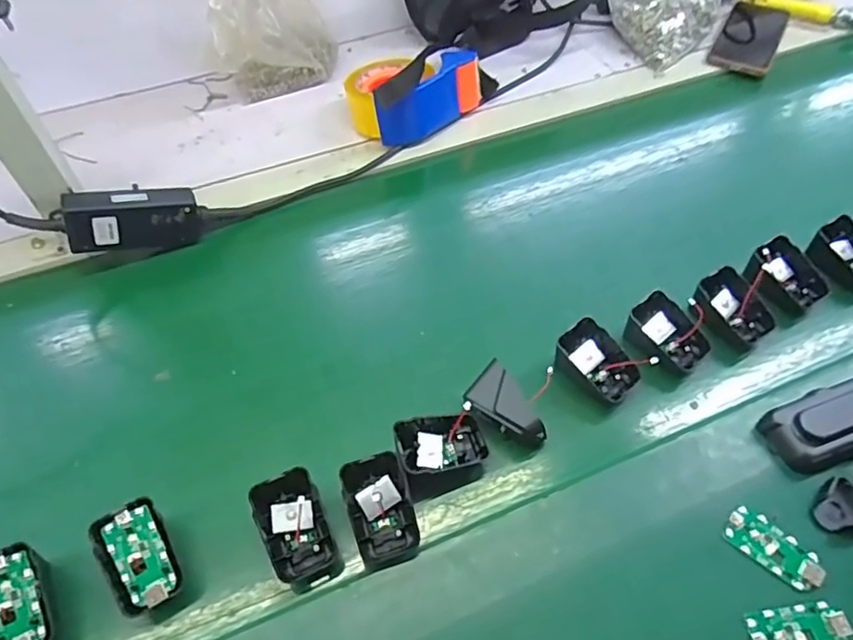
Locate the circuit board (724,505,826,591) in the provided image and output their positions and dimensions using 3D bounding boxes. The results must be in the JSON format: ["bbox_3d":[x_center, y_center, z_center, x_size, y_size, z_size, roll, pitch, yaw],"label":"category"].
[{"bbox_3d":[0.242,0.158,0.410,0.064,0.004,0.033,33,59,22],"label":"circuit board"}]

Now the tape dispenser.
[{"bbox_3d":[-0.018,-0.274,0.697,0.153,0.075,0.102,-31,59,-22],"label":"tape dispenser"}]

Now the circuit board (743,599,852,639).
[{"bbox_3d":[0.242,0.202,0.382,0.062,0.004,0.031,-6,53,-6],"label":"circuit board"}]

